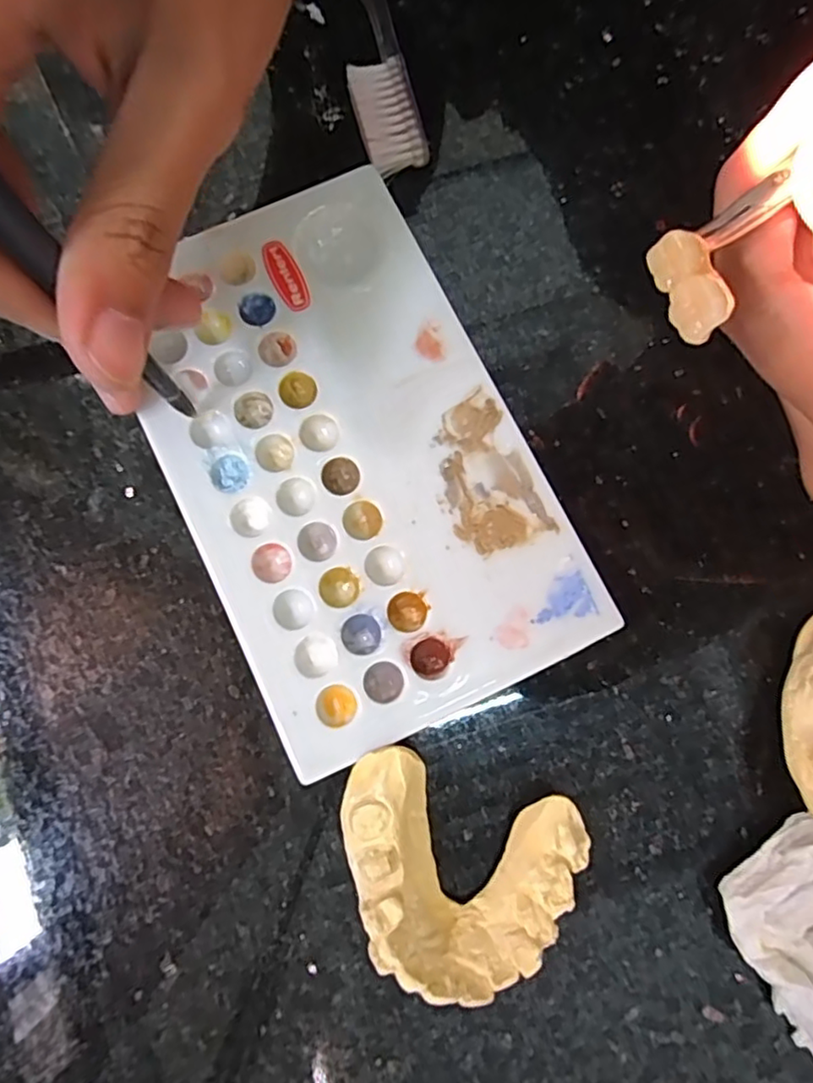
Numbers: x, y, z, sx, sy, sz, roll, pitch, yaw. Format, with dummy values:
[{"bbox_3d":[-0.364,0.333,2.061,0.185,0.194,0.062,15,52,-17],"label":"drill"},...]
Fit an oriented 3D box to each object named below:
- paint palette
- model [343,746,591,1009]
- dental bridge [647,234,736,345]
[{"bbox_3d":[-0.017,-0.024,0.181,0.091,0.012,0.149,-26,81,-6],"label":"paint palette"},{"bbox_3d":[0.011,0.081,0.157,0.059,0.022,0.047,18,80,2],"label":"model"},{"bbox_3d":[0.048,-0.043,0.108,0.007,0.006,0.019,-15,78,-4],"label":"dental bridge"}]

